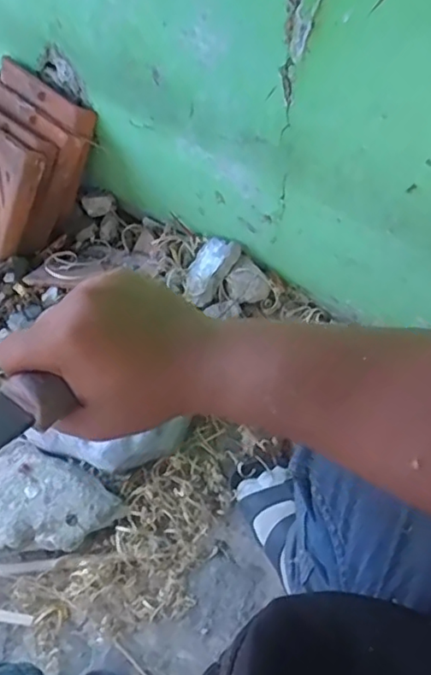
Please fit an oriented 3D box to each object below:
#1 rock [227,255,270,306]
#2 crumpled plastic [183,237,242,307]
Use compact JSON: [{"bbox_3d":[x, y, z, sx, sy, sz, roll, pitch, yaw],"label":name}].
[{"bbox_3d":[0.047,-0.082,0.935,0.055,0.035,0.064,-31,63,-15],"label":"rock"},{"bbox_3d":[-0.011,-0.106,0.952,0.066,0.023,0.110,36,96,41],"label":"crumpled plastic"}]

